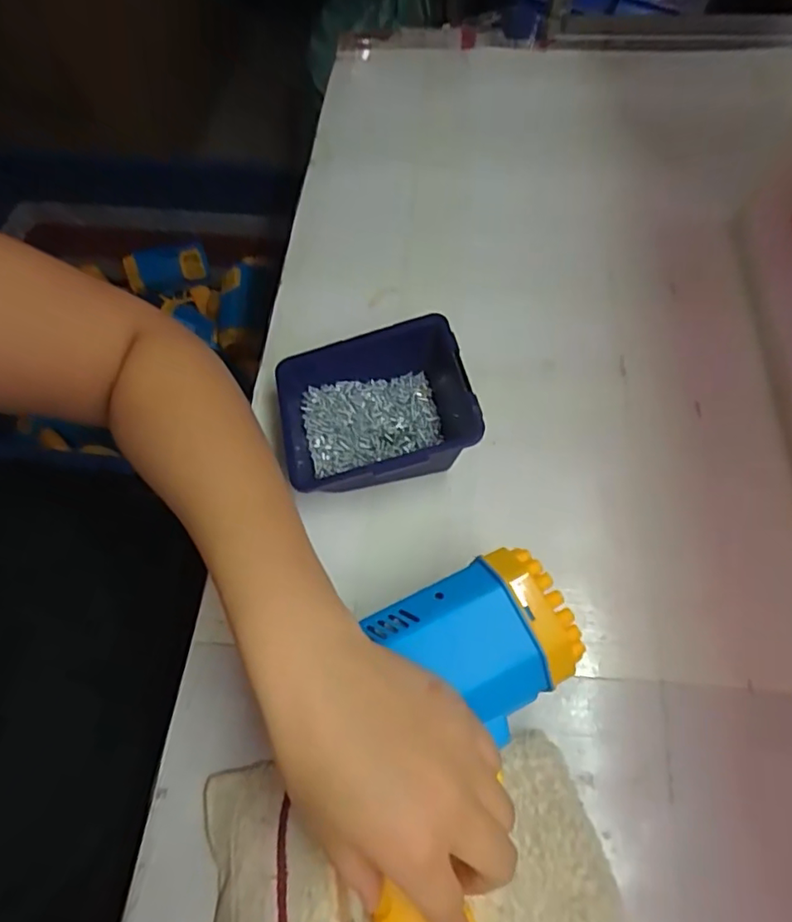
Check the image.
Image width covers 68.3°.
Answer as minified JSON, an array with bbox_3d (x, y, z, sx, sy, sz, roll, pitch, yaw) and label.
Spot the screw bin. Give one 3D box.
[{"bbox_3d":[-0.011,-0.032,0.401,0.134,0.057,0.110,-10,61,-4],"label":"screw bin"}]

